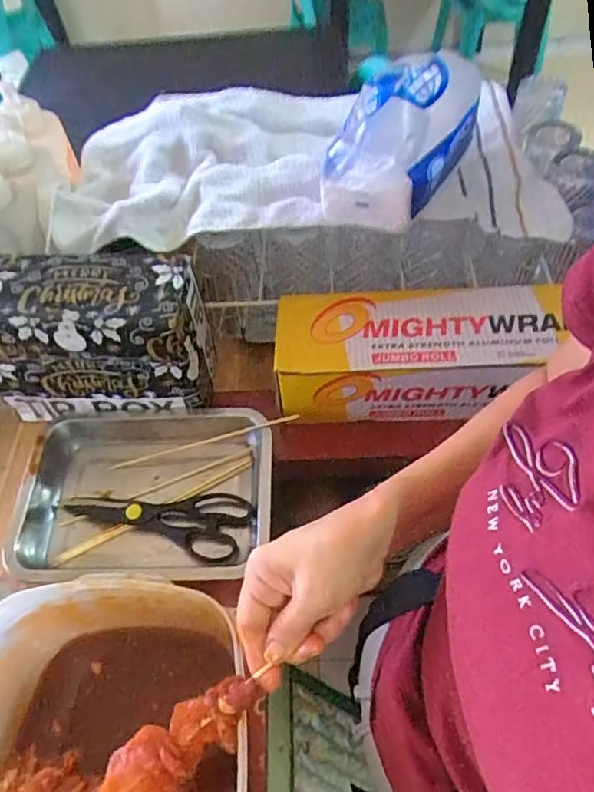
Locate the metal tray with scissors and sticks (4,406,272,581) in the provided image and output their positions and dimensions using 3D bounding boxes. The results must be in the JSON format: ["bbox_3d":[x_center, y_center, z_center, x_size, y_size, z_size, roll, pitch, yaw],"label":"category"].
[{"bbox_3d":[-0.163,0.104,0.588,0.267,0.043,0.186,-2,55,1],"label":"metal tray with scissors and sticks"}]

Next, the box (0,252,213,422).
[{"bbox_3d":[-0.225,-0.065,0.606,0.240,0.142,0.106,0,55,3],"label":"box"}]

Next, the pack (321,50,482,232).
[{"bbox_3d":[0.115,-0.277,0.581,0.104,0.102,0.201,22,59,17],"label":"pack"}]

